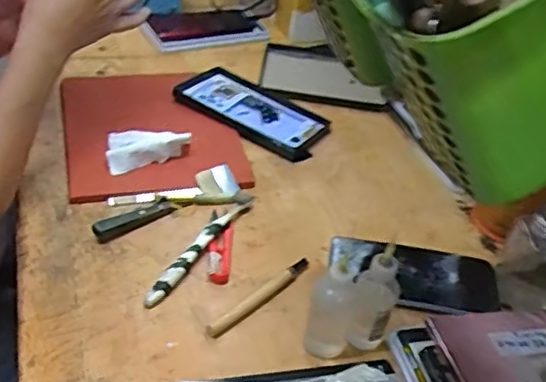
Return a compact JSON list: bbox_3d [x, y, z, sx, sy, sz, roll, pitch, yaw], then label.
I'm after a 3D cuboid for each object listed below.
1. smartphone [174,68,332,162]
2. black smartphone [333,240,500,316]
[{"bbox_3d":[-0.024,-0.106,0.825,0.196,0.016,0.113,28,45,10],"label":"smartphone"},{"bbox_3d":[0.133,0.081,0.594,0.157,0.015,0.084,8,38,0],"label":"black smartphone"}]

